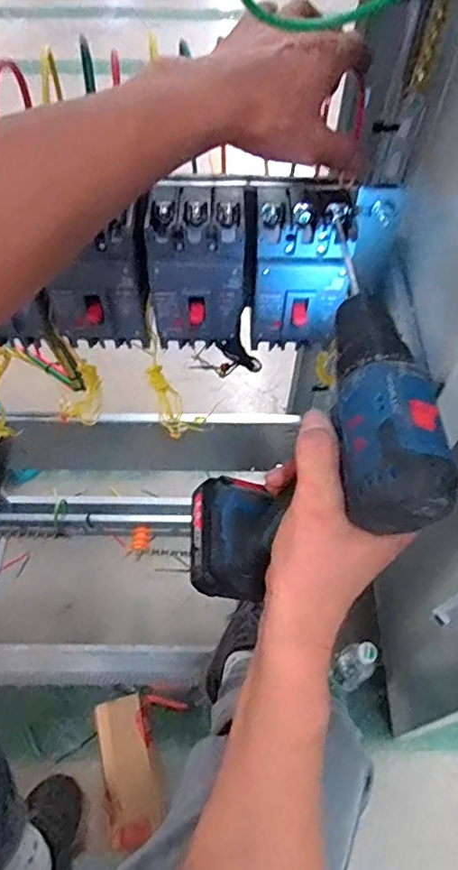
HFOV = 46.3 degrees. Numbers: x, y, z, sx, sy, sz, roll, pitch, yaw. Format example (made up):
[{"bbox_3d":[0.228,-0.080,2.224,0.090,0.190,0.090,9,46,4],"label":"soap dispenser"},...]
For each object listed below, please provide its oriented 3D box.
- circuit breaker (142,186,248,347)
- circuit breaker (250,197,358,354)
[{"bbox_3d":[-0.027,-0.132,0.450,0.077,0.117,0.075,1,56,-1],"label":"circuit breaker"},{"bbox_3d":[0.058,-0.130,0.453,0.075,0.117,0.066,3,55,1],"label":"circuit breaker"}]

